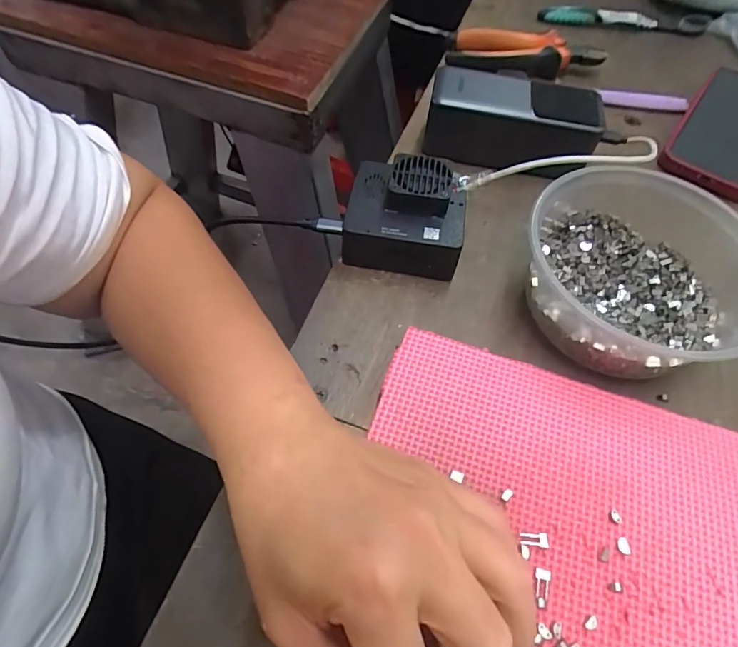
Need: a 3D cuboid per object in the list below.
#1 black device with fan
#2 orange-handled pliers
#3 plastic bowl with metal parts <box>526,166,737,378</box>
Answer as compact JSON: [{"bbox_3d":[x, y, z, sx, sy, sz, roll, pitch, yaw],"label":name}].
[{"bbox_3d":[0.025,-0.073,0.324,0.076,0.051,0.063,9,58,3],"label":"black device with fan"},{"bbox_3d":[0.155,-0.271,0.473,0.150,0.028,0.065,6,55,2],"label":"orange-handled pliers"},{"bbox_3d":[0.162,-0.031,0.295,0.132,0.063,0.134,1,58,-2],"label":"plastic bowl with metal parts"}]

